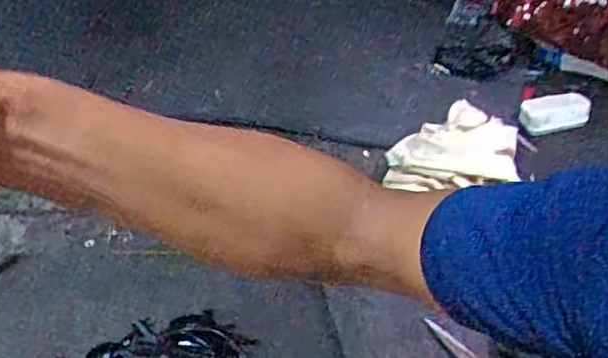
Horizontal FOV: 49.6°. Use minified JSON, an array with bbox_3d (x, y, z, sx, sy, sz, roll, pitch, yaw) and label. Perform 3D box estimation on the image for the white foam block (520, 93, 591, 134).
[{"bbox_3d":[0.498,-0.132,1.309,0.145,0.020,0.074,-13,73,-8],"label":"white foam block"}]

